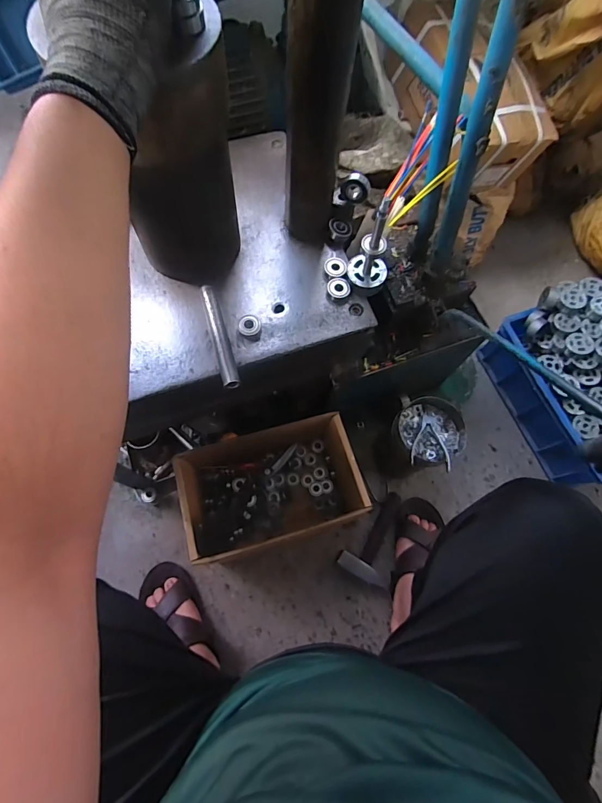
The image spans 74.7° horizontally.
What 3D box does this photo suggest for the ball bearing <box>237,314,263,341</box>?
[{"bbox_3d":[-0.064,-0.094,0.503,0.028,0.013,0.032,-10,70,-7],"label":"ball bearing"}]

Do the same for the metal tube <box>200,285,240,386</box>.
[{"bbox_3d":[-0.102,-0.082,0.489,0.020,0.013,0.142,-15,71,-8],"label":"metal tube"}]

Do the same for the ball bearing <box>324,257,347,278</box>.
[{"bbox_3d":[0.047,-0.182,0.537,0.030,0.007,0.028,1,83,11],"label":"ball bearing"}]

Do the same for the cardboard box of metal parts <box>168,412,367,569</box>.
[{"bbox_3d":[-0.058,0.164,0.780,0.309,0.200,0.206,-15,71,-8],"label":"cardboard box of metal parts"}]

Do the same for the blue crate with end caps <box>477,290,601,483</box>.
[{"bbox_3d":[0.664,-0.056,0.894,0.309,0.235,0.389,-22,72,-10],"label":"blue crate with end caps"}]

